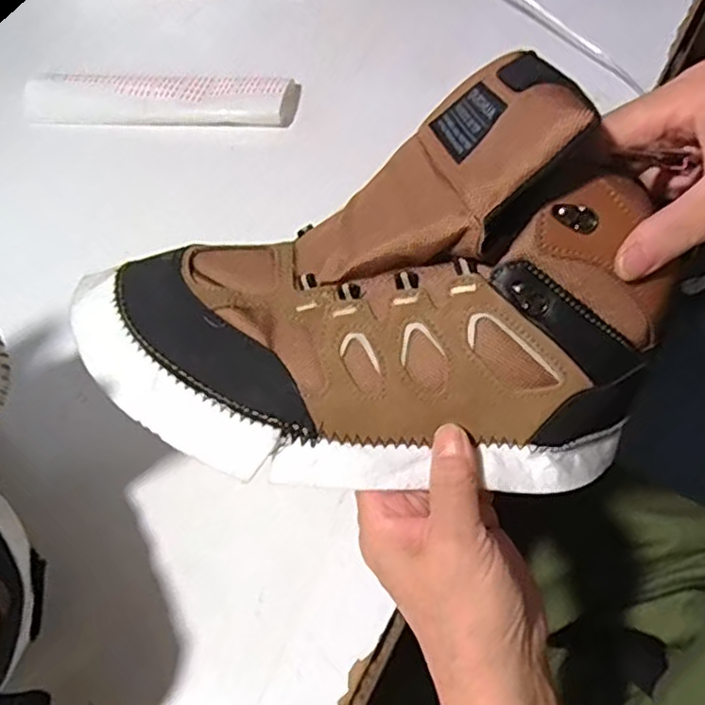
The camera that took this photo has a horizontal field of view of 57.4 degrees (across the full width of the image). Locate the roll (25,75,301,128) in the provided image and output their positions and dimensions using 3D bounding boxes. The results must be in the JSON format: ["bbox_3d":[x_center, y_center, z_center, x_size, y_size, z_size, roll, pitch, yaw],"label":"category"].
[{"bbox_3d":[-0.155,-0.203,0.513,0.218,0.014,0.045,4,69,3],"label":"roll"}]

